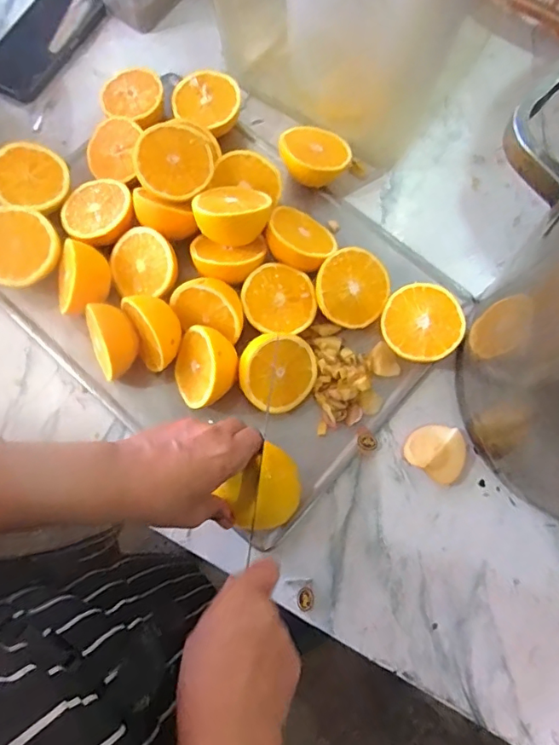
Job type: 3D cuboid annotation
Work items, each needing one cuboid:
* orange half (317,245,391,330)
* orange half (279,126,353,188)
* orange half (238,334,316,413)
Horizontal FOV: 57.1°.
[{"bbox_3d":[0.068,-0.082,0.515,0.071,0.038,0.073,30,82,-13],"label":"orange half"},{"bbox_3d":[0.038,-0.235,0.561,0.078,0.043,0.068,7,74,2],"label":"orange half"},{"bbox_3d":[-0.005,-0.002,0.489,0.074,0.036,0.074,-8,111,-23],"label":"orange half"}]

